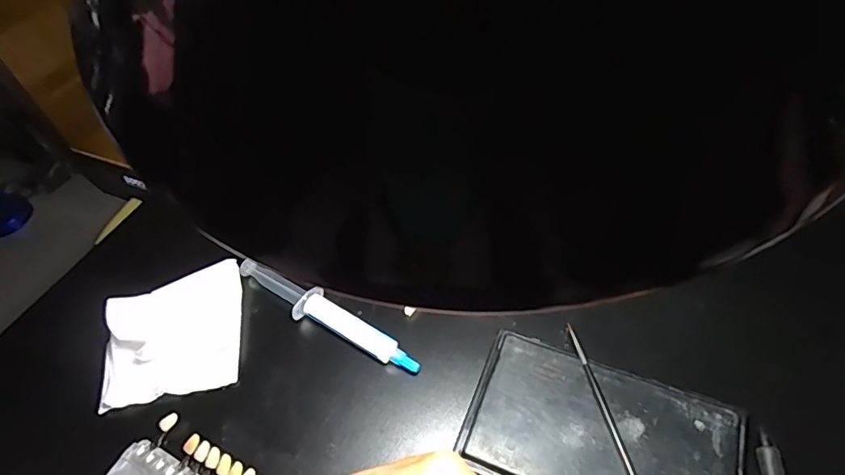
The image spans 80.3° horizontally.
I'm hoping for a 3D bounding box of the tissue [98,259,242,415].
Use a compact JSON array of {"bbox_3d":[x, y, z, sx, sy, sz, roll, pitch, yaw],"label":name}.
[{"bbox_3d":[-0.182,0.064,0.359,0.095,0.035,0.093,-13,53,-4],"label":"tissue"}]

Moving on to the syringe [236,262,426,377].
[{"bbox_3d":[-0.073,0.056,0.367,0.161,0.022,0.024,26,60,23],"label":"syringe"}]

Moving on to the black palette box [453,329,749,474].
[{"bbox_3d":[0.106,0.119,0.299,0.152,0.016,0.093,16,56,17],"label":"black palette box"}]

